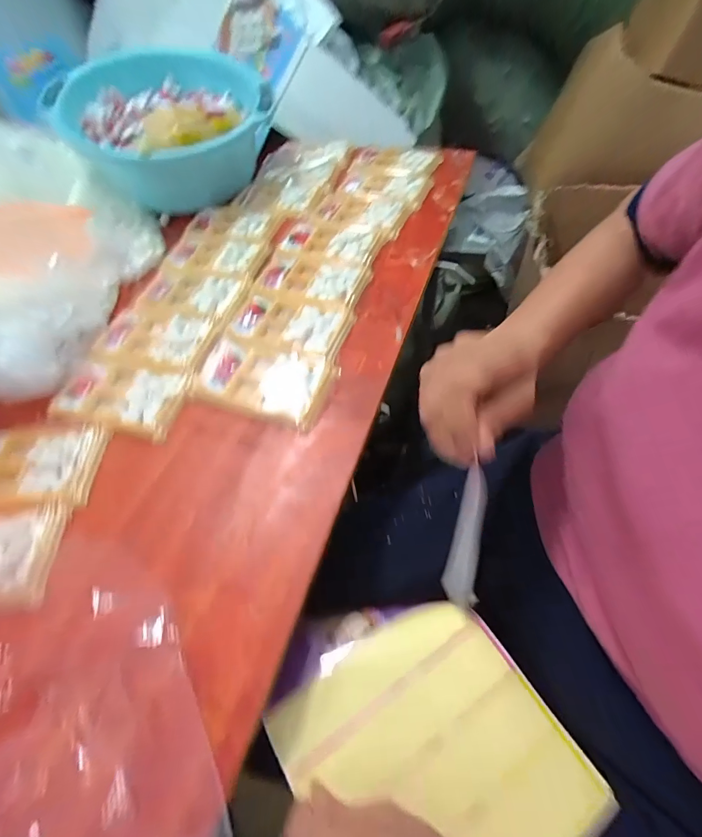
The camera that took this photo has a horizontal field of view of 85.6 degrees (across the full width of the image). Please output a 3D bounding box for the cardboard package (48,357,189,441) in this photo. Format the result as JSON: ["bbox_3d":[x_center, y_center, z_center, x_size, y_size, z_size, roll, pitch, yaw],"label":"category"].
[{"bbox_3d":[-0.235,-0.023,0.392,0.134,0.020,0.077,11,58,8],"label":"cardboard package"}]

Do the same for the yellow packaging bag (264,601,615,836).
[{"bbox_3d":[0.055,0.232,0.259,0.165,0.012,0.161,-30,61,-17],"label":"yellow packaging bag"}]

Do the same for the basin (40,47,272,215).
[{"bbox_3d":[-0.271,-0.442,0.581,0.275,0.120,0.268,-3,56,4],"label":"basin"}]

